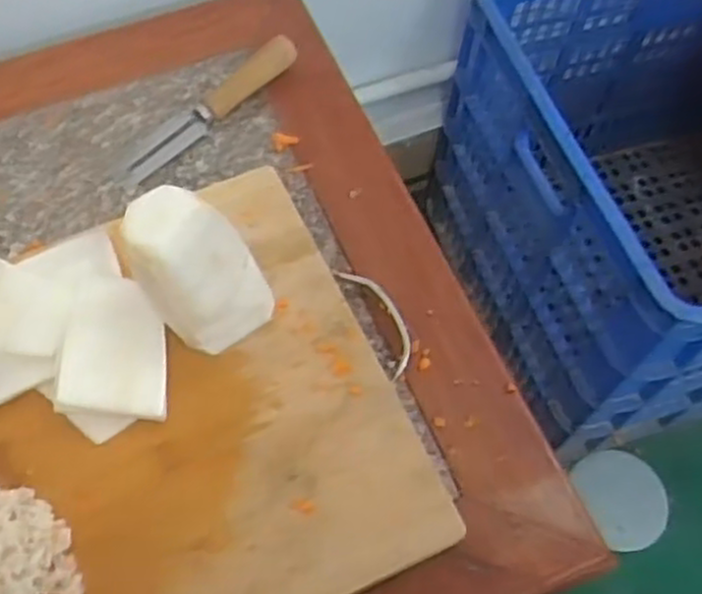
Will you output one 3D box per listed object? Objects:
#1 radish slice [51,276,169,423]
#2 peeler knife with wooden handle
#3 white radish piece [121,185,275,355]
[{"bbox_3d":[-0.132,0.028,0.440,0.057,0.007,0.080,7,64,-18],"label":"radish slice"},{"bbox_3d":[-0.103,-0.136,0.550,0.154,0.027,0.027,-37,70,-19],"label":"peeler knife with wooden handle"},{"bbox_3d":[-0.084,-0.012,0.426,0.071,0.109,0.047,-28,67,-16],"label":"white radish piece"}]

